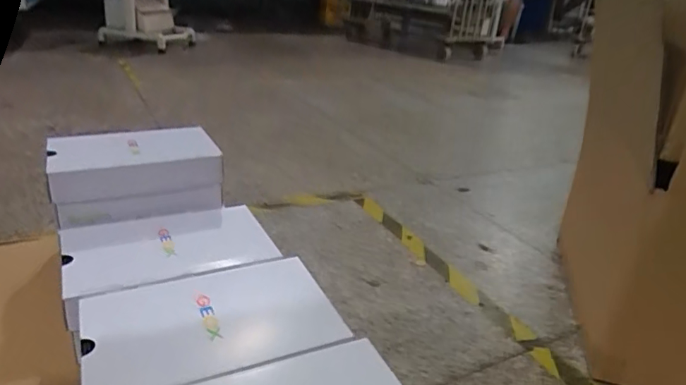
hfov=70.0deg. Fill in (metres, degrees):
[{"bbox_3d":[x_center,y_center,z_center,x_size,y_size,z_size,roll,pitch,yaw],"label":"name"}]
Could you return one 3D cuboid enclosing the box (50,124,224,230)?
[{"bbox_3d":[-0.354,-0.032,0.845,0.261,0.090,0.157,-7,26,-27],"label":"box"}]

